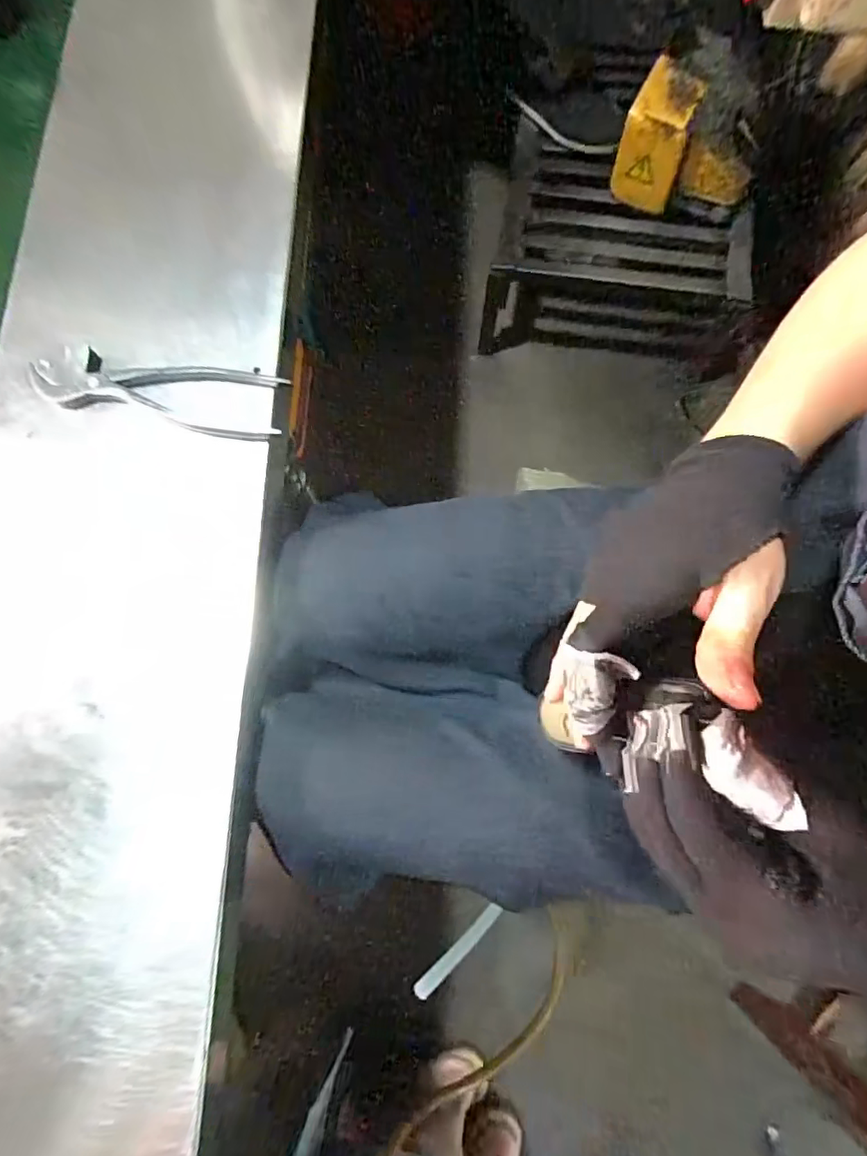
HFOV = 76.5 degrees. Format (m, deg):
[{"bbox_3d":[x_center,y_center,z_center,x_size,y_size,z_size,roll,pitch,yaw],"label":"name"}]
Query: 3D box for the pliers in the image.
[{"bbox_3d":[-0.212,-0.141,0.415,0.199,0.014,0.051,10,78,1],"label":"pliers"}]

